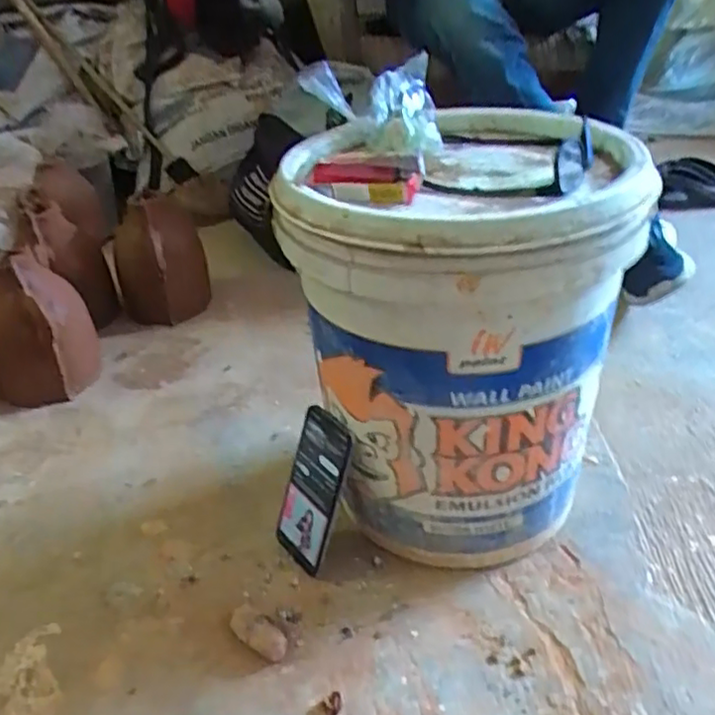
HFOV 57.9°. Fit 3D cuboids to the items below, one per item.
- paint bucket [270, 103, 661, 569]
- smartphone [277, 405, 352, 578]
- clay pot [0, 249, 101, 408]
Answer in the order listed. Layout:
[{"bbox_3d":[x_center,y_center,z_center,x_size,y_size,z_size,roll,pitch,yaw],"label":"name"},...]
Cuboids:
[{"bbox_3d":[0.098,-0.019,0.655,0.287,0.368,0.299,1,35,9],"label":"paint bucket"},{"bbox_3d":[-0.045,0.134,0.648,0.072,0.160,0.015,27,19,37],"label":"smartphone"},{"bbox_3d":[-0.452,-0.040,0.908,0.145,0.194,0.129,-22,38,-24],"label":"clay pot"}]

